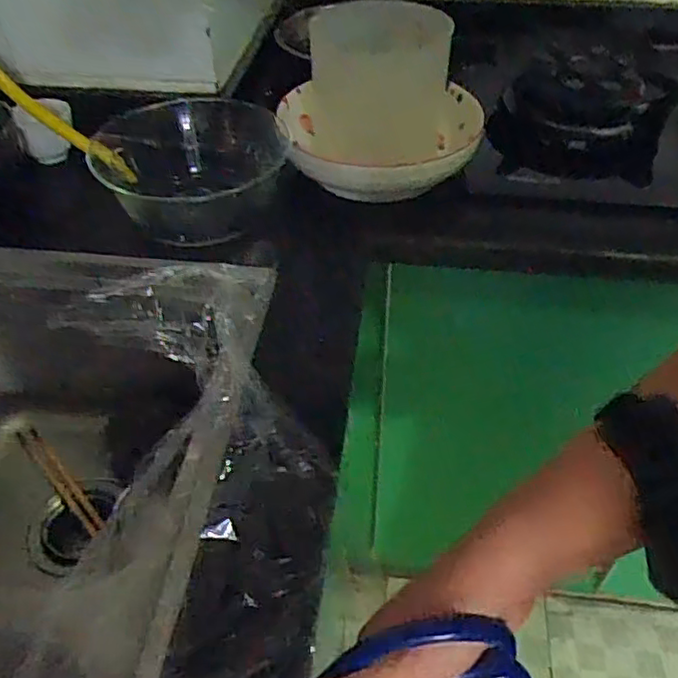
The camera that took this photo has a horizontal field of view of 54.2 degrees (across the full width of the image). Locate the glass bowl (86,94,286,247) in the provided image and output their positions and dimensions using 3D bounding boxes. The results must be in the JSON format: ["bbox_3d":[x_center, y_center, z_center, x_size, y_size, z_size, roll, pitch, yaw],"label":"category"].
[{"bbox_3d":[-0.152,-0.193,0.715,0.187,0.069,0.187,0,45,0],"label":"glass bowl"}]

